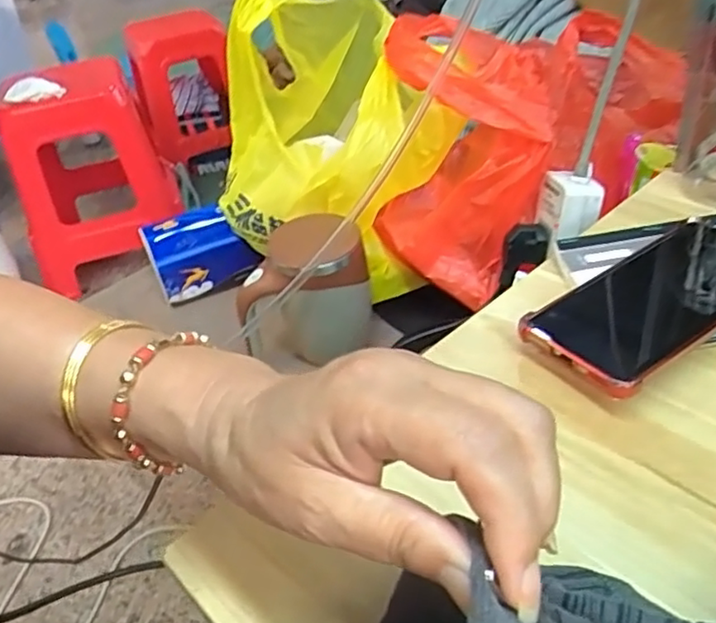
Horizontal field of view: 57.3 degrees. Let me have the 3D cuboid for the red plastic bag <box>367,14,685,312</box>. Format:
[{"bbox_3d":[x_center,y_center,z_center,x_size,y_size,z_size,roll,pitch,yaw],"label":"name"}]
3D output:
[{"bbox_3d":[0.168,-0.185,0.653,0.203,0.200,0.287,23,47,32],"label":"red plastic bag"}]

